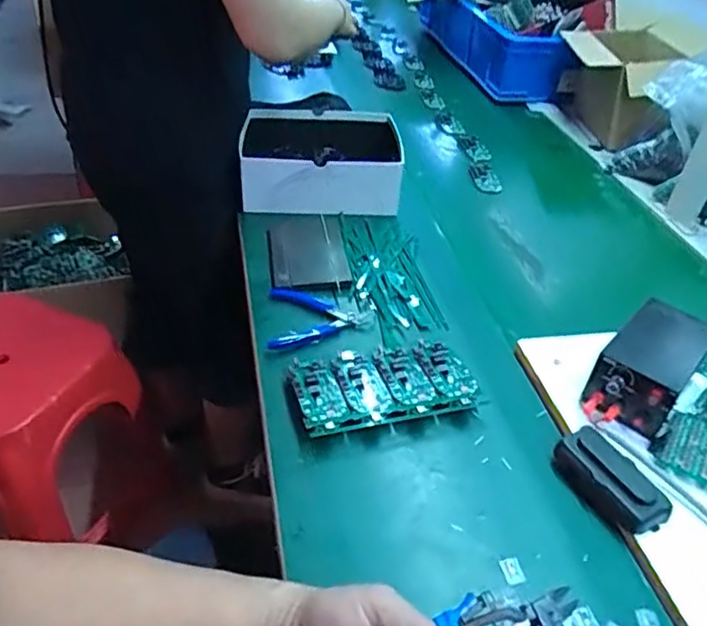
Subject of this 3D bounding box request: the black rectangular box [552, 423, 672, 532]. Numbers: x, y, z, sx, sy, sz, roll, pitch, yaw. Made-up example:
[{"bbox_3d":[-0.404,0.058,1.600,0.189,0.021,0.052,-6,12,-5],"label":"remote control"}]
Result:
[{"bbox_3d":[0.235,0.156,0.573,0.056,0.030,0.100,-14,40,-19],"label":"black rectangular box"}]

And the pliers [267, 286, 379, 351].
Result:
[{"bbox_3d":[-0.038,0.003,0.747,0.128,0.011,0.103,-4,37,-7],"label":"pliers"}]

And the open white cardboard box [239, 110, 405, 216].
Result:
[{"bbox_3d":[-0.051,-0.248,1.014,0.246,0.095,0.228,1,39,-5],"label":"open white cardboard box"}]

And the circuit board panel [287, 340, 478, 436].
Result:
[{"bbox_3d":[0.032,0.078,0.663,0.189,0.024,0.103,-8,38,-13],"label":"circuit board panel"}]

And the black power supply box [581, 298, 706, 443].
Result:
[{"bbox_3d":[0.310,0.055,0.646,0.081,0.070,0.148,29,46,31],"label":"black power supply box"}]

